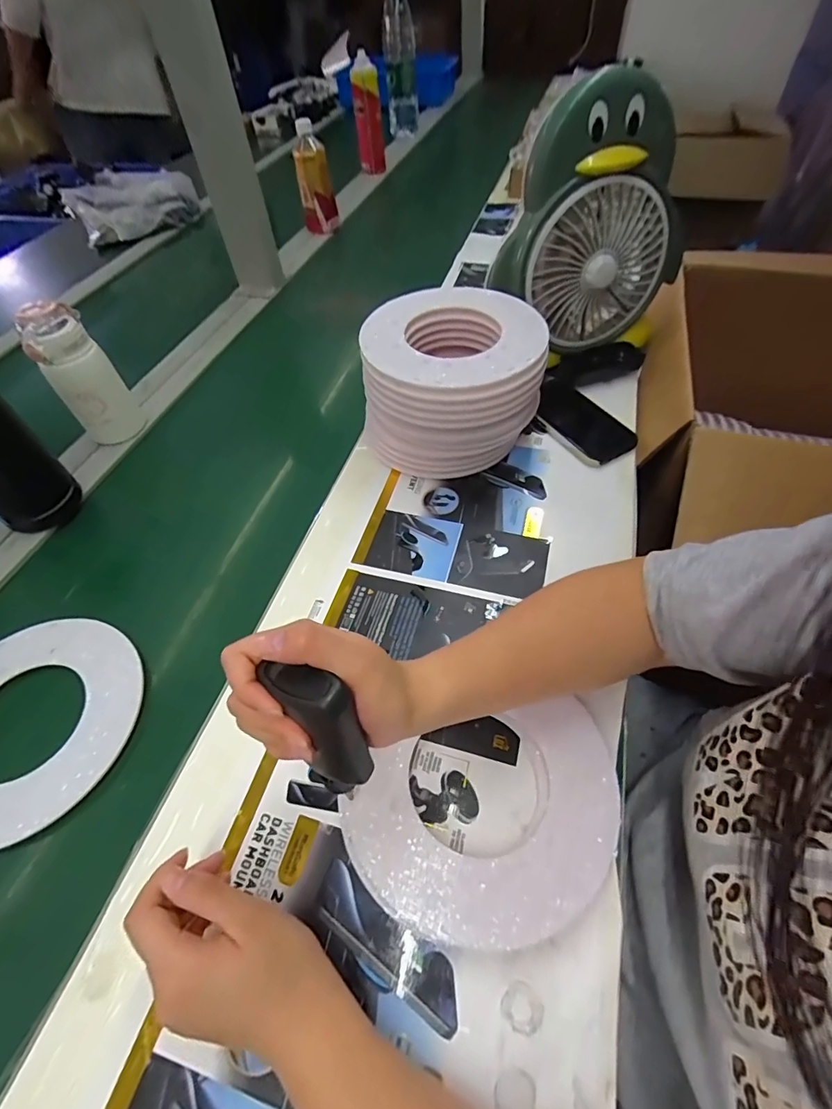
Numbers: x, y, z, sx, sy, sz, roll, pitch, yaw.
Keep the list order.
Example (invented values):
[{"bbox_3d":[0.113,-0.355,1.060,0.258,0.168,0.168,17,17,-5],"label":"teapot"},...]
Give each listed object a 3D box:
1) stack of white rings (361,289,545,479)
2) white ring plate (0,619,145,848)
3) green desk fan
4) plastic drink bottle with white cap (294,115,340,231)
[{"bbox_3d":[0.041,-0.193,0.541,0.191,0.138,0.194,9,55,9],"label":"stack of white rings"},{"bbox_3d":[-0.336,0.142,0.399,0.176,0.007,0.187,0,54,0],"label":"white ring plate"},{"bbox_3d":[0.216,-0.389,0.579,0.231,0.270,0.106,2,54,4],"label":"green desk fan"},{"bbox_3d":[-0.210,-0.774,0.991,0.073,0.205,0.069,-12,54,-5],"label":"plastic drink bottle with white cap"}]

